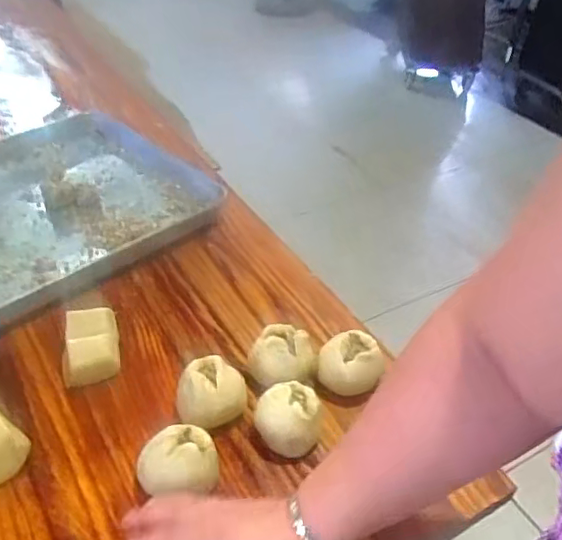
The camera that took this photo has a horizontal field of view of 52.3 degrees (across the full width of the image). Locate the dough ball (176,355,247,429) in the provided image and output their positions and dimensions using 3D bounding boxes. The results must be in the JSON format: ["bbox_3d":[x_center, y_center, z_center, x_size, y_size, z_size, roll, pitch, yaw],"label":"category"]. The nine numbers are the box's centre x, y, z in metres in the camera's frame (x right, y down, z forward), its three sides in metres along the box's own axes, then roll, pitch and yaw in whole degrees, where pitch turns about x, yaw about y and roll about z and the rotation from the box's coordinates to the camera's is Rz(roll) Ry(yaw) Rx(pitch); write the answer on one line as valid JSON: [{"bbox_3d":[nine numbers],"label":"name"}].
[{"bbox_3d":[-0.075,0.141,0.636,0.070,0.062,0.069,3,36,-2],"label":"dough ball"}]

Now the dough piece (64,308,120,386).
[{"bbox_3d":[-0.222,0.090,0.677,0.061,0.055,0.078,-3,39,-9],"label":"dough piece"}]

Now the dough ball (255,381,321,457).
[{"bbox_3d":[0.007,0.162,0.612,0.067,0.061,0.061,3,36,-2],"label":"dough ball"}]

